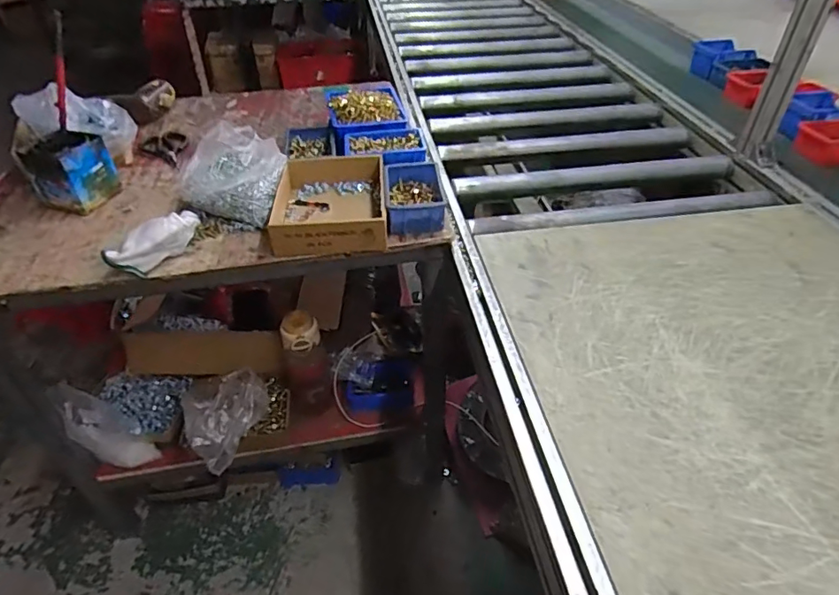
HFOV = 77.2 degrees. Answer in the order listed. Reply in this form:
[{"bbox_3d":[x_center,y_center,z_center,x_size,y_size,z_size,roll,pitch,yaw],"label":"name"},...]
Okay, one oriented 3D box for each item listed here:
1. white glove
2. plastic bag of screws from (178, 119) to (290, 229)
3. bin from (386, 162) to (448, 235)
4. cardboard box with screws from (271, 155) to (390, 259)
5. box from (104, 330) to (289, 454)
[{"bbox_3d":[-0.374,-0.086,0.767,0.059,0.060,0.142,22,45,23],"label":"white glove"},{"bbox_3d":[-0.293,-0.206,0.881,0.144,0.100,0.188,8,41,8],"label":"plastic bag of screws"},{"bbox_3d":[-0.012,-0.166,0.865,0.103,0.044,0.157,-1,41,-3],"label":"bin"},{"bbox_3d":[-0.143,-0.164,0.869,0.172,0.057,0.245,-2,41,-4],"label":"cardboard box with screws"},{"bbox_3d":[-0.482,0.198,1.139,0.387,0.198,0.193,-4,41,-5],"label":"box"}]

